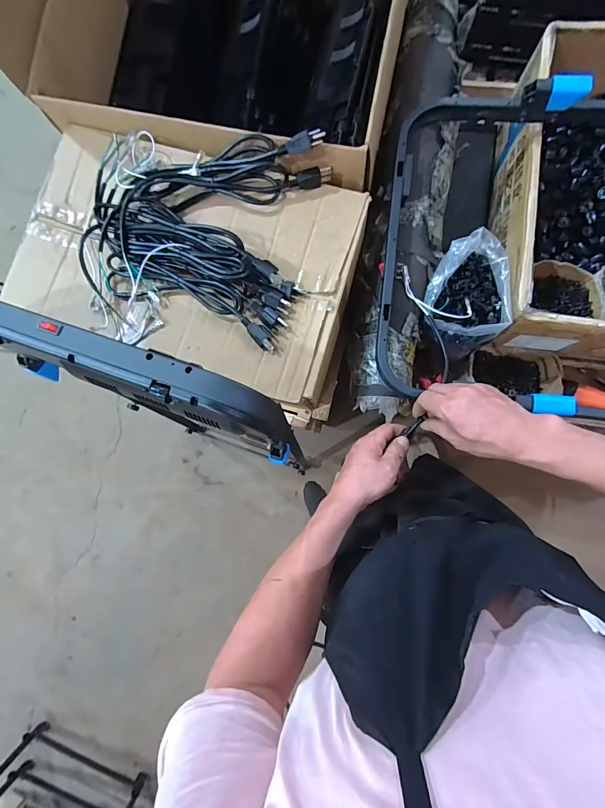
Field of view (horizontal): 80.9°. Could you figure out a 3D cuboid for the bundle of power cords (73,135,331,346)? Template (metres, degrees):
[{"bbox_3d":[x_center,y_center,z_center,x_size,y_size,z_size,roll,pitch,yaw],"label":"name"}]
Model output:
[{"bbox_3d":[-0.168,-0.249,0.553,0.340,0.047,0.336,12,90,6],"label":"bundle of power cords"}]

